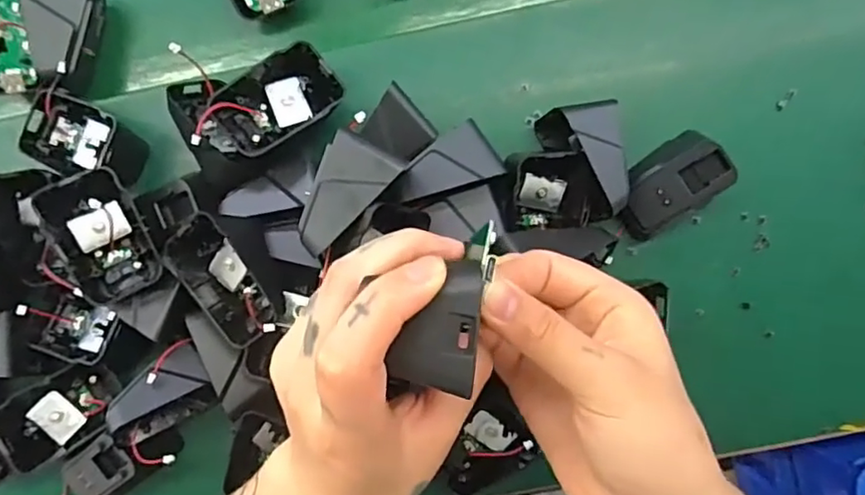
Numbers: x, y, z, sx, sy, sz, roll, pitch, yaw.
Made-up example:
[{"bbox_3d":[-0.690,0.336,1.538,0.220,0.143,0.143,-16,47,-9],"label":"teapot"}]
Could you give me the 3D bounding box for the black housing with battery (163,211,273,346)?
[{"bbox_3d":[-0.120,0.016,0.337,0.039,0.016,0.066,-27,107,3],"label":"black housing with battery"}]

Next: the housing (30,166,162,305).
[{"bbox_3d":[-0.185,-0.006,0.337,0.045,0.023,0.069,-20,102,-25],"label":"housing"}]

